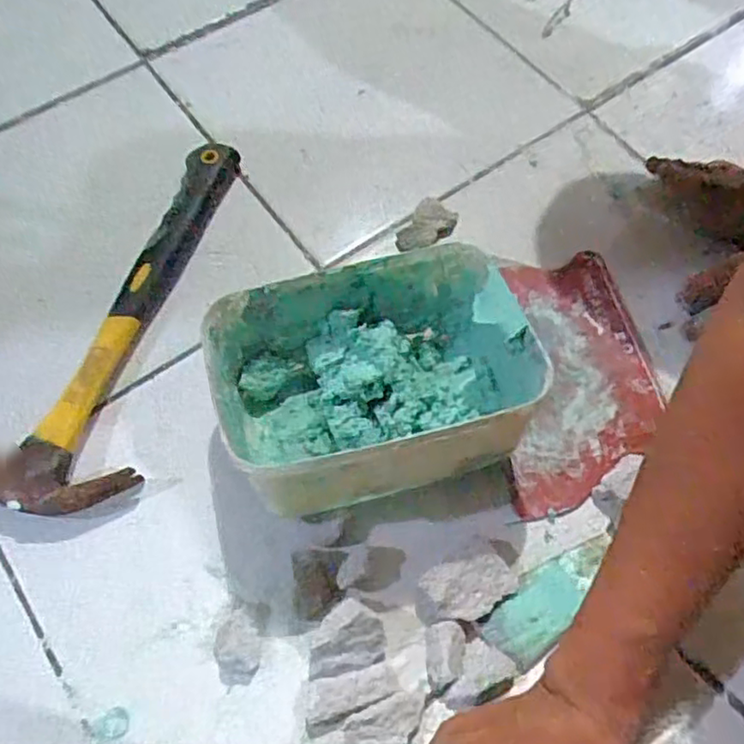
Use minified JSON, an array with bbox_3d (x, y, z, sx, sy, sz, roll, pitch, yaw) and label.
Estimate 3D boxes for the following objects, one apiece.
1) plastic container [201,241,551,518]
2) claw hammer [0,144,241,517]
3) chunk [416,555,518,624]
[{"bbox_3d":[0.003,0.004,0.441,0.217,0.078,0.132,-14,66,-7],"label":"plastic container"},{"bbox_3d":[-0.186,-0.049,0.497,0.117,0.024,0.326,17,66,7],"label":"claw hammer"},{"bbox_3d":[0.060,0.137,0.411,0.064,0.023,0.034,-15,66,-7],"label":"chunk"}]

